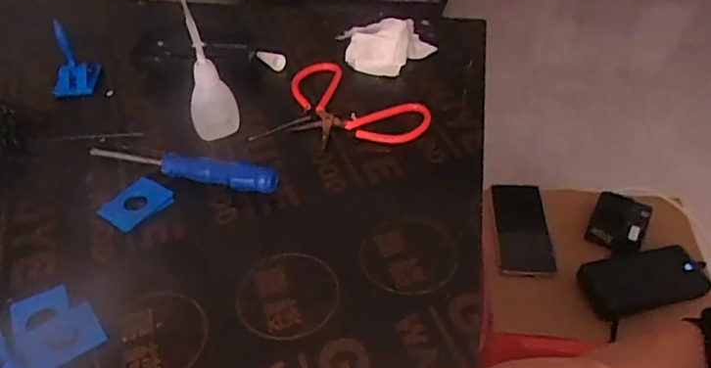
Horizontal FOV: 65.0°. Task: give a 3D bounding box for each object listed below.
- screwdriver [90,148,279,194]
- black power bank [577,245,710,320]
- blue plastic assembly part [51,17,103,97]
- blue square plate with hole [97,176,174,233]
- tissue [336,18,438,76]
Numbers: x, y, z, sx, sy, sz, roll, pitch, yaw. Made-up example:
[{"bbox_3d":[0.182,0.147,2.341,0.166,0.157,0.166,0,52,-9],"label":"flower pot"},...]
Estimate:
[{"bbox_3d":[-0.130,-0.016,0.414,0.153,0.019,0.020,12,46,13],"label":"screwdriver"},{"bbox_3d":[0.365,0.123,0.713,0.149,0.015,0.074,-11,63,-5],"label":"black power bank"},{"bbox_3d":[-0.252,-0.108,0.487,0.039,0.050,0.039,-7,45,-6],"label":"blue plastic assembly part"},{"bbox_3d":[-0.153,0.014,0.393,0.036,0.006,0.040,26,50,25],"label":"blue square plate with hole"},{"bbox_3d":[0.027,-0.130,0.513,0.086,0.031,0.053,4,45,6],"label":"tissue"}]

